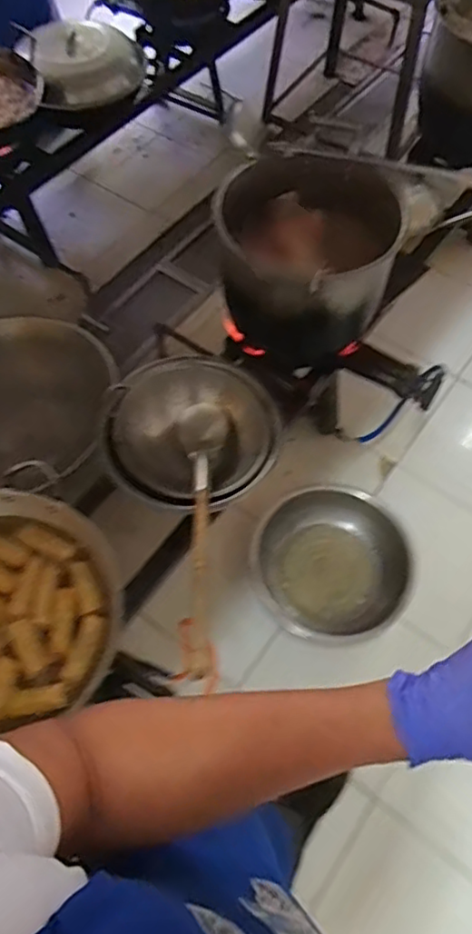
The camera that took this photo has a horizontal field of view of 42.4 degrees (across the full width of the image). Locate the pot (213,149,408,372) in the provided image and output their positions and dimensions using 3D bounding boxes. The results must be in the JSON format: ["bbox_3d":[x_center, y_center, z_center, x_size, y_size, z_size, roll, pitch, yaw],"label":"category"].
[{"bbox_3d":[0.163,-0.465,1.434,0.401,0.355,0.413,0,61,0],"label":"pot"}]

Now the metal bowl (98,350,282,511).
[{"bbox_3d":[-0.101,-0.084,1.437,0.389,0.120,0.380,0,61,0],"label":"metal bowl"}]

